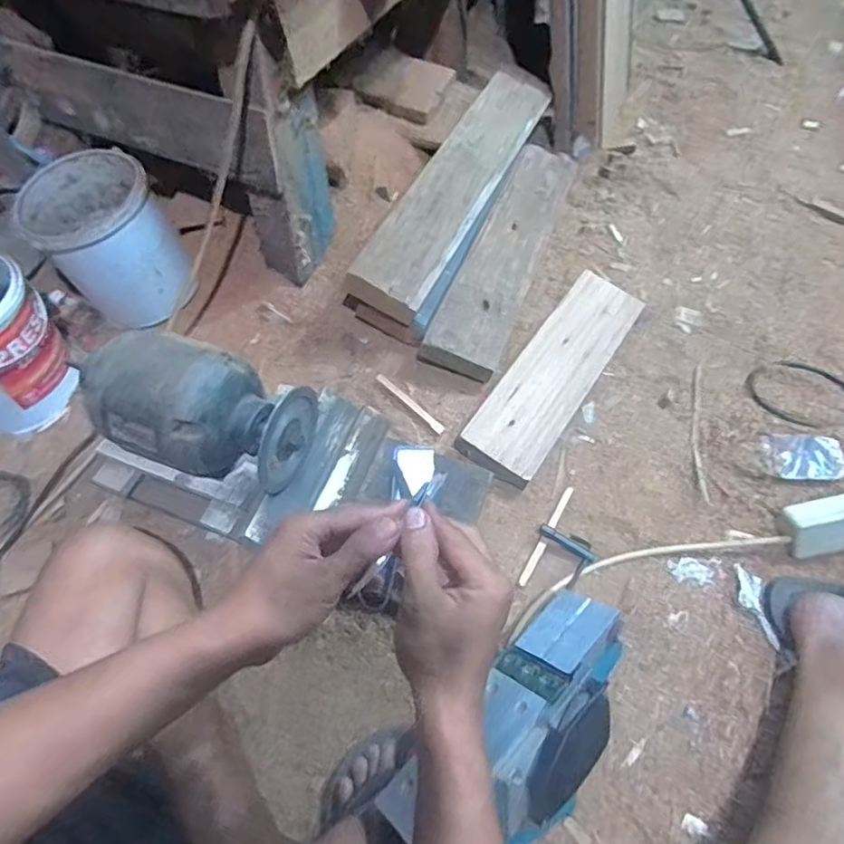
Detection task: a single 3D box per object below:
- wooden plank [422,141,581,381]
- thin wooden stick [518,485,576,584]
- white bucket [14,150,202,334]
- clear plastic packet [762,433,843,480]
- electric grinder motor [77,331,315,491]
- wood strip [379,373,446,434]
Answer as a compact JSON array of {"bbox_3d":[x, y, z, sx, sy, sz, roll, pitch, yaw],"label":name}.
[{"bbox_3d":[0.154,-0.298,0.987,0.110,0.054,0.564,19,57,11],"label":"wooden plank"},{"bbox_3d":[0.157,0.141,0.735,0.011,0.008,0.145,27,61,15],"label":"thin wooden stick"},{"bbox_3d":[-0.462,-0.264,0.859,0.167,0.175,0.178,-33,63,-22],"label":"white bucket"},{"bbox_3d":[0.514,0.047,0.786,0.101,0.012,0.071,6,56,2],"label":"clear plastic packet"},{"bbox_3d":[-0.247,-0.010,0.651,0.235,0.120,0.126,13,56,7],"label":"electric grinder motor"},{"bbox_3d":[-0.016,-0.027,0.836,0.014,0.008,0.129,-38,64,-24],"label":"wood strip"}]

